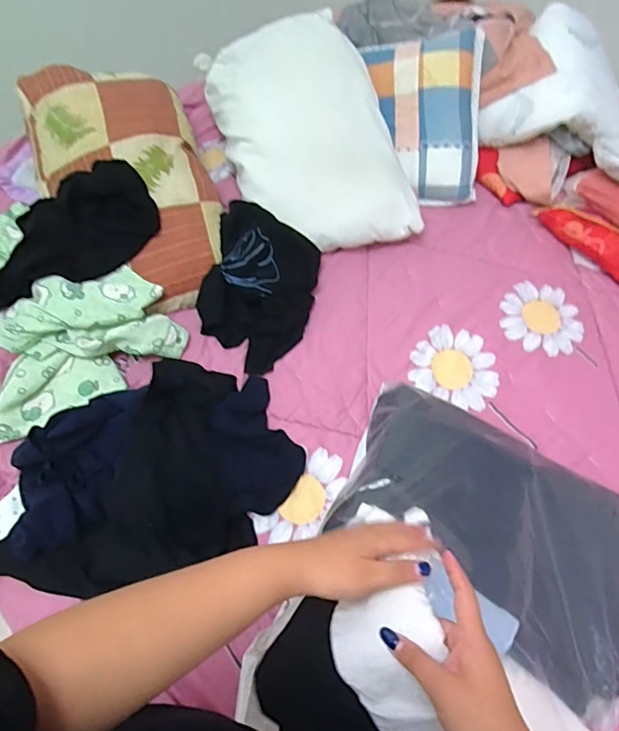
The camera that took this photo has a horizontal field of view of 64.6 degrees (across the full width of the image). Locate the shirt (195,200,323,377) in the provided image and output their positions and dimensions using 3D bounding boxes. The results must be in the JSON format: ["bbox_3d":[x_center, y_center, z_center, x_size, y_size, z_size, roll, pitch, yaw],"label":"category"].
[{"bbox_3d":[-0.096,-0.153,0.951,0.209,0.110,0.324,12,60,3],"label":"shirt"}]

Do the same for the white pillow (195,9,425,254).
[{"bbox_3d":[-0.026,-0.519,1.055,0.327,0.206,0.580,-22,63,-15],"label":"white pillow"}]

